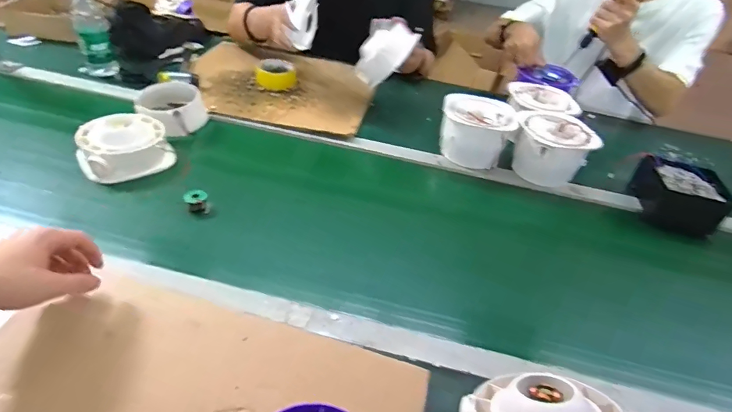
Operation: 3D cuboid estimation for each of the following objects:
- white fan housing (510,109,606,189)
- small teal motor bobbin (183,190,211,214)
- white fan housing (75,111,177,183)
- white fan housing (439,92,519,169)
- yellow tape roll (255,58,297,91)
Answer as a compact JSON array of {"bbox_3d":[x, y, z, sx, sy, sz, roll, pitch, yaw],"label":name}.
[{"bbox_3d":[0.361,-0.108,0.855,0.131,0.104,0.149,-26,51,-35],"label":"white fan housing"},{"bbox_3d":[-0.266,-0.007,0.685,0.036,0.035,0.030,-9,42,-20],"label":"small teal motor bobbin"},{"bbox_3d":[-0.419,-0.103,0.748,0.137,0.069,0.104,-24,50,-34],"label":"white fan housing"},{"bbox_3d":[0.221,-0.151,0.888,0.141,0.106,0.109,10,39,2],"label":"white fan housing"},{"bbox_3d":[-0.220,-0.322,1.063,0.098,0.040,0.097,-1,40,-12],"label":"yellow tape roll"}]

